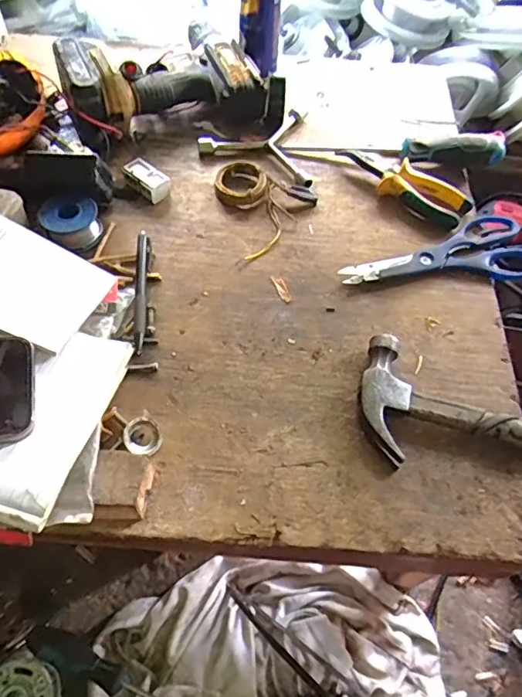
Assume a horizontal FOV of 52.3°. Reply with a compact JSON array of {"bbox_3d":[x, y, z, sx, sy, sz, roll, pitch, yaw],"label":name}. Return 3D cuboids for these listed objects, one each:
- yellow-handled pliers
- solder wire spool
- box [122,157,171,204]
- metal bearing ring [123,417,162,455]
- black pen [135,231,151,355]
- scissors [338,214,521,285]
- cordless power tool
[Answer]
[{"bbox_3d":[0.159,-0.182,0.585,0.157,0.024,0.051,34,61,16],"label":"yellow-handled pliers"},{"bbox_3d":[-0.184,-0.122,0.516,0.050,0.030,0.051,9,57,1],"label":"solder wire spool"},{"bbox_3d":[-0.121,-0.179,0.567,0.047,0.022,0.029,39,63,19],"label":"box"},{"bbox_3d":[-0.092,0.069,0.413,0.027,0.014,0.027,2,58,-3],"label":"metal bearing ring"},{"bbox_3d":[-0.110,-0.055,0.491,0.013,0.016,0.133,-2,58,-5],"label":"black pen"},{"bbox_3d":[0.178,-0.088,0.531,0.199,0.018,0.077,-14,60,-13],"label":"scissors"},{"bbox_3d":[-0.100,-0.298,0.613,0.233,0.076,0.136,-15,60,-13],"label":"cordless power tool"}]

